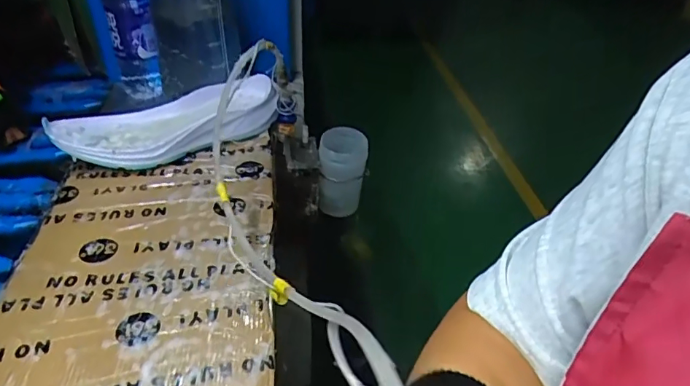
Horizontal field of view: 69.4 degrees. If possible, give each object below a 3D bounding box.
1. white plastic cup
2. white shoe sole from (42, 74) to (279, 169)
[{"bbox_3d":[-0.003,-0.031,0.765,0.068,0.130,0.072,3,40,2],"label":"white plastic cup"},{"bbox_3d":[-0.213,-0.084,0.614,0.258,0.053,0.116,-21,43,-27],"label":"white shoe sole"}]

